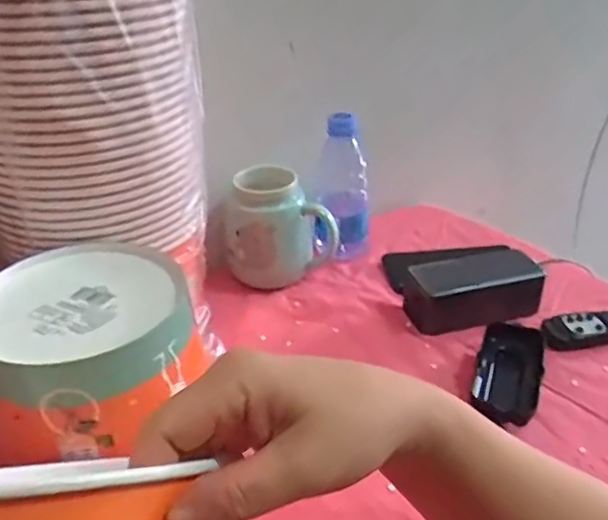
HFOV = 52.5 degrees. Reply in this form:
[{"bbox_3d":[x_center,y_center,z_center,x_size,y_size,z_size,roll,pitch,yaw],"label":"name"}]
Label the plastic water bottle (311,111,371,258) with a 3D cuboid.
[{"bbox_3d":[0.041,-0.077,0.688,0.058,0.154,0.051,19,36,30],"label":"plastic water bottle"}]

